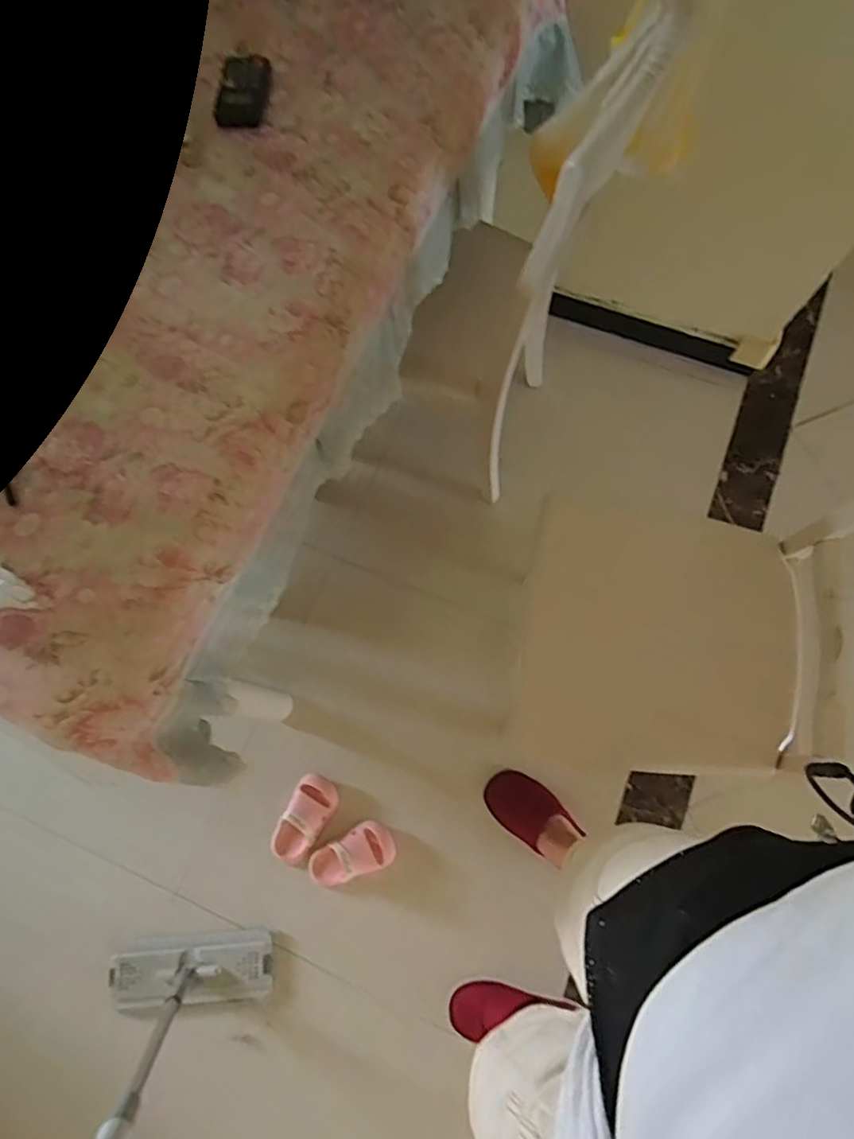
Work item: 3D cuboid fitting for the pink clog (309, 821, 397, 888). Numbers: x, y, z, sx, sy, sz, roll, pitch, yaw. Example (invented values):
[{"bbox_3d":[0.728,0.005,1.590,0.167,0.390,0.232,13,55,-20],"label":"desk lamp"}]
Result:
[{"bbox_3d":[-0.155,0.588,1.174,0.175,0.067,0.089,-22,73,-5],"label":"pink clog"}]

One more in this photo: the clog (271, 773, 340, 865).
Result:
[{"bbox_3d":[-0.259,0.524,1.194,0.093,0.052,0.181,28,75,10],"label":"clog"}]

